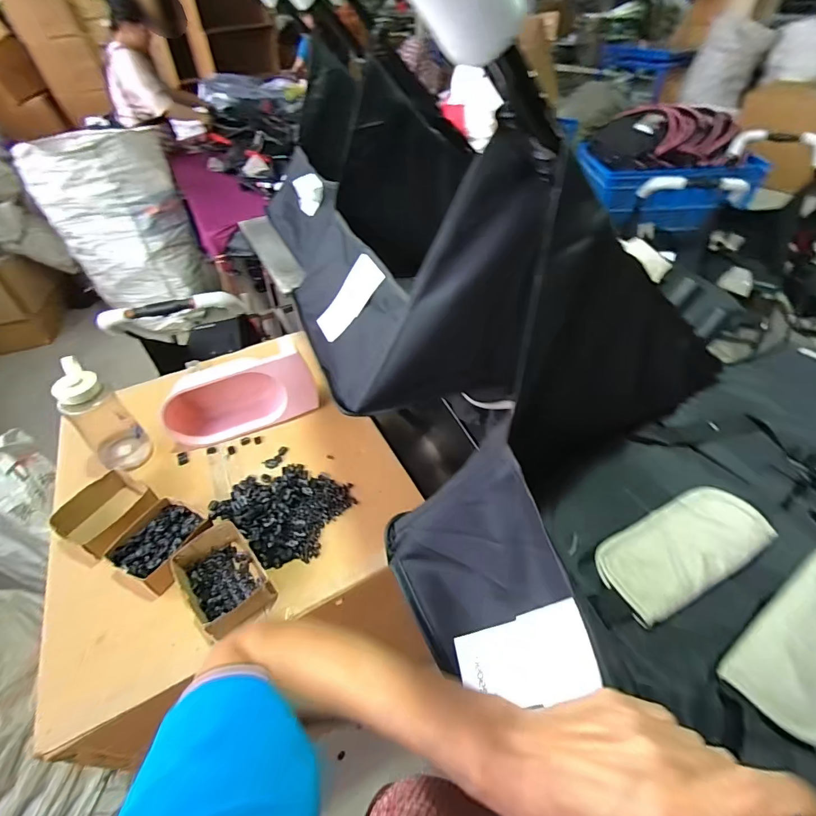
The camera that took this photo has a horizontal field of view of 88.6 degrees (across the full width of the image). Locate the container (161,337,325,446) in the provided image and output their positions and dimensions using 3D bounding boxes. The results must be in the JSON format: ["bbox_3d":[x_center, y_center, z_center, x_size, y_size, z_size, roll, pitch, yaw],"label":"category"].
[{"bbox_3d":[-0.342,-0.030,0.853,0.284,0.135,0.091,-19,48,-15],"label":"container"}]

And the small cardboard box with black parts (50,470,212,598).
[{"bbox_3d":[-0.461,0.201,0.699,0.254,0.051,0.142,20,50,21],"label":"small cardboard box with black parts"}]

